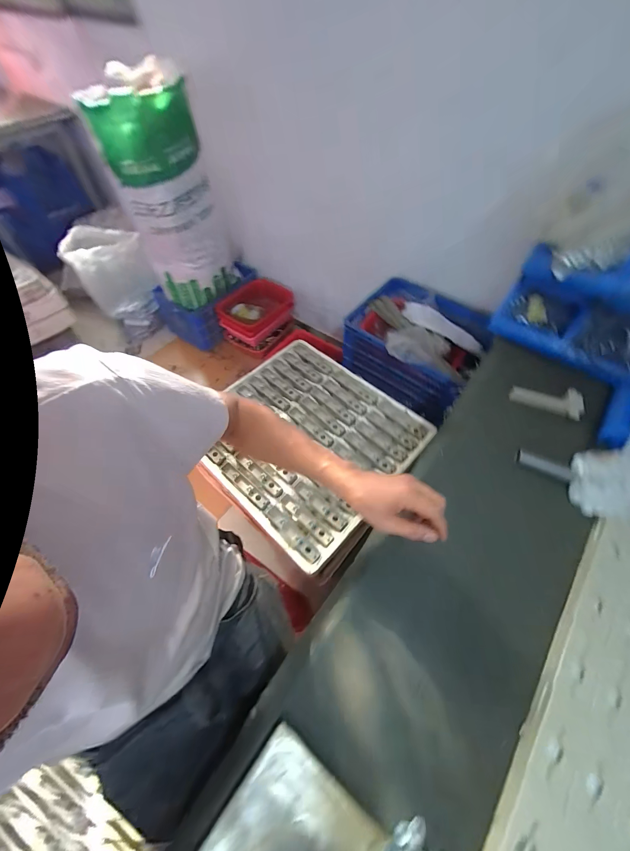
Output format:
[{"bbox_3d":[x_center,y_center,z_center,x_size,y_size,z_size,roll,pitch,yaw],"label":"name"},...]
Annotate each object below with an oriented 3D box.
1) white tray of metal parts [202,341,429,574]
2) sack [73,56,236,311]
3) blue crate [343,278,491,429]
[{"bbox_3d":[-0.023,0.015,0.864,0.525,0.041,0.507,37,66,23],"label":"white tray of metal parts"},{"bbox_3d":[-0.578,-0.885,1.306,0.355,0.727,0.371,-18,58,-11],"label":"sack"},{"bbox_3d":[0.365,-0.325,1.200,0.429,0.278,0.388,31,62,19],"label":"blue crate"}]

